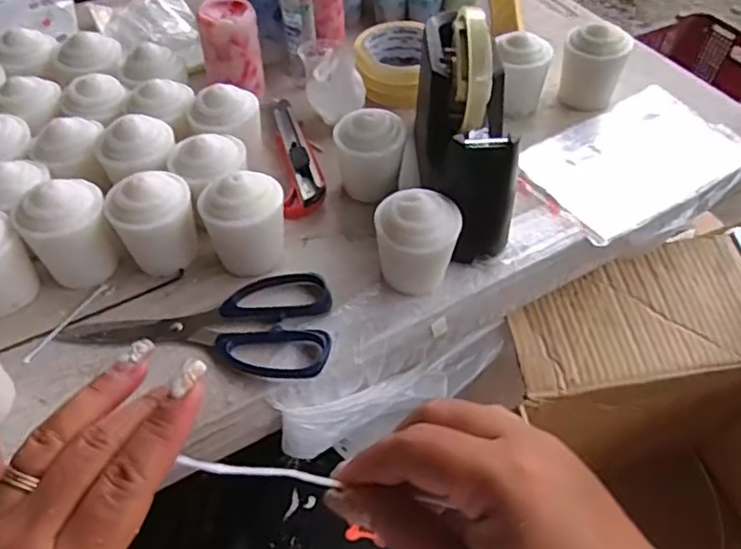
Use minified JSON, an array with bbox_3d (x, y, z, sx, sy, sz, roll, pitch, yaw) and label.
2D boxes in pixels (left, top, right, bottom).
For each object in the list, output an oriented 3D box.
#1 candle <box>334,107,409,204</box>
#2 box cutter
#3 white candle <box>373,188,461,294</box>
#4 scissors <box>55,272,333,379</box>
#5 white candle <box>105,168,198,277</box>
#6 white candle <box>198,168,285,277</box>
[{"bbox_3d":[0.000,-0.092,0.479,0.052,0.064,0.046,2,51,2],"label":"candle"},{"bbox_3d":[-0.064,-0.111,0.532,0.033,0.015,0.154,-7,52,-6],"label":"box cutter"},{"bbox_3d":[0.032,-0.020,0.417,0.053,0.068,0.046,6,52,5],"label":"white candle"},{"bbox_3d":[-0.114,0.025,0.422,0.179,0.012,0.081,6,52,5],"label":"scissors"},{"bbox_3d":[-0.153,-0.037,0.433,0.057,0.067,0.047,-22,54,-16],"label":"white candle"},{"bbox_3d":[-0.089,-0.039,0.433,0.056,0.068,0.050,-18,54,-14],"label":"white candle"}]

